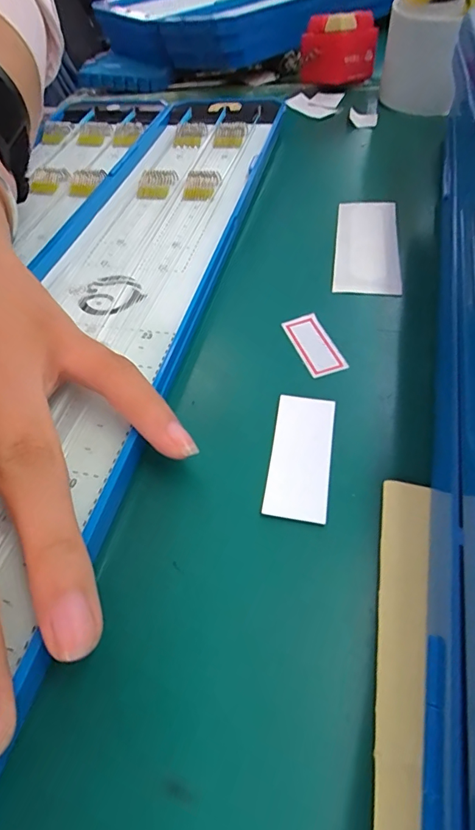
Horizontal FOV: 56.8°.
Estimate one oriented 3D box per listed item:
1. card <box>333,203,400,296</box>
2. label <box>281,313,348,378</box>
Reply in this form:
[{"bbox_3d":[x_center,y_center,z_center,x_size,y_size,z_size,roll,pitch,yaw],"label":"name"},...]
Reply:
[{"bbox_3d":[0.065,-0.087,0.223,0.030,0.004,0.084,6,53,10],"label":"card"},{"bbox_3d":[0.031,-0.029,0.178,0.015,0.004,0.033,-15,51,-8],"label":"label"}]

